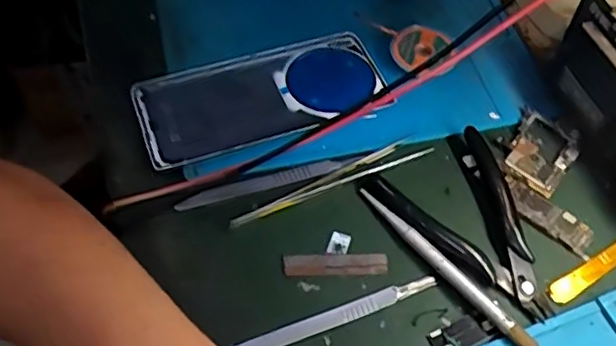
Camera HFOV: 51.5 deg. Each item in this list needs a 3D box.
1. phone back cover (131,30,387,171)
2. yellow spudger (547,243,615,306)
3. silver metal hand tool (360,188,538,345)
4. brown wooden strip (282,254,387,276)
[{"bbox_3d":[-0.032,-0.052,0.421,0.156,0.013,0.078,-19,56,-13],"label":"phone back cover"},{"bbox_3d":[0.164,0.052,0.359,0.075,0.005,0.012,-27,58,-18],"label":"yellow spudger"},{"bbox_3d":[0.079,0.056,0.351,0.009,0.009,0.142,-34,60,-22],"label":"silver metal hand tool"},{"bbox_3d":[0.015,0.051,0.359,0.058,0.004,0.012,0,54,0],"label":"brown wooden strip"}]

